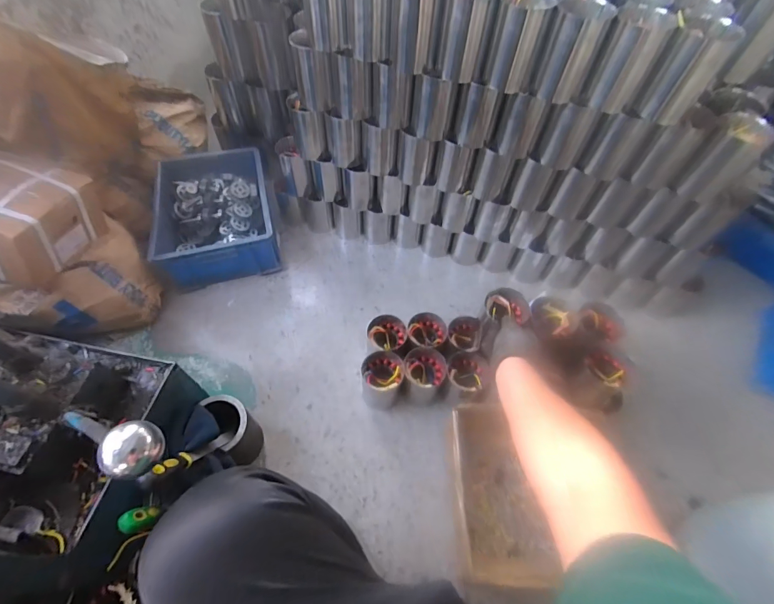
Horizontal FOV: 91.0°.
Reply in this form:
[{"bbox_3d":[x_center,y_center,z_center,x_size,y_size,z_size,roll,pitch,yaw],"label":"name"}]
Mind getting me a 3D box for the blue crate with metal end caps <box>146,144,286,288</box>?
[{"bbox_3d":[-0.484,-0.247,1.101,0.317,0.139,0.402,-12,58,-10],"label":"blue crate with metal end caps"}]

